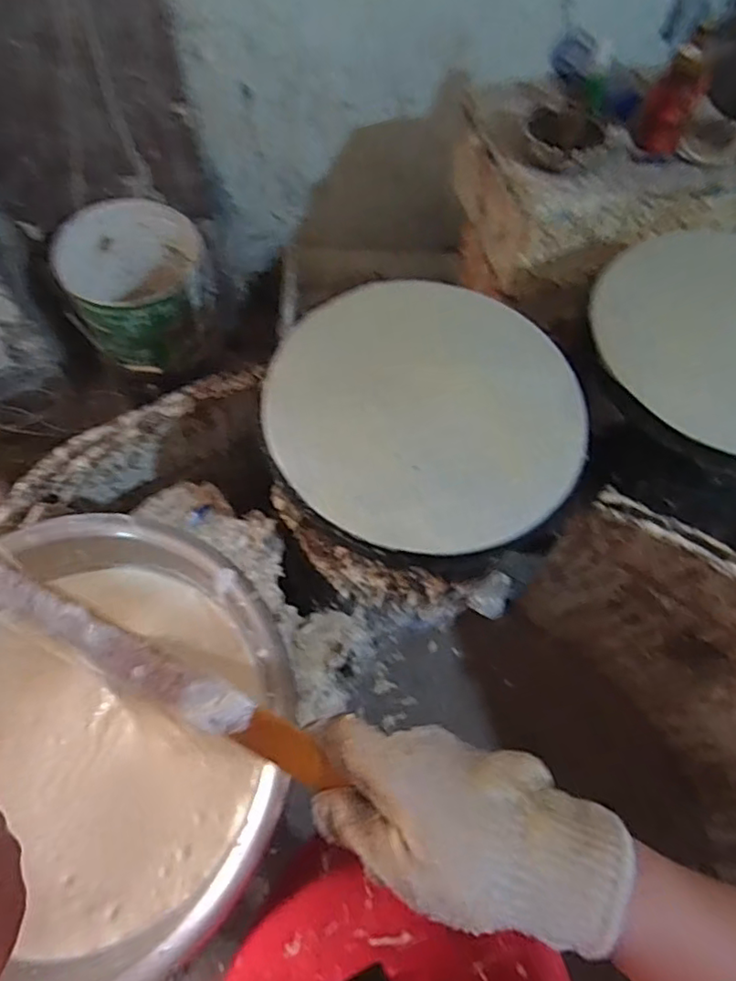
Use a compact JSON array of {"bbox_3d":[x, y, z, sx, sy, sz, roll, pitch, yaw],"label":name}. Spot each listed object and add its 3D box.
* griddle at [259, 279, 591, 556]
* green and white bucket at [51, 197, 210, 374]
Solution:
[{"bbox_3d":[0.071,-0.109,0.714,0.365,0.032,0.371,-35,70,-17],"label":"griddle"},{"bbox_3d":[-0.521,-0.469,1.367,0.299,0.224,0.347,-35,70,-17],"label":"green and white bucket"}]

